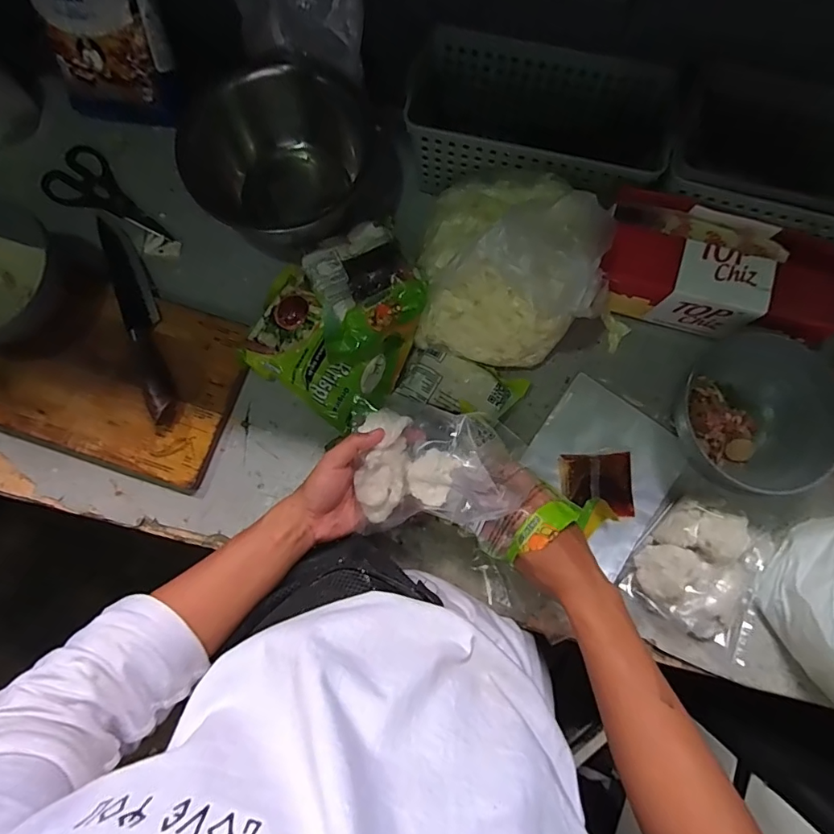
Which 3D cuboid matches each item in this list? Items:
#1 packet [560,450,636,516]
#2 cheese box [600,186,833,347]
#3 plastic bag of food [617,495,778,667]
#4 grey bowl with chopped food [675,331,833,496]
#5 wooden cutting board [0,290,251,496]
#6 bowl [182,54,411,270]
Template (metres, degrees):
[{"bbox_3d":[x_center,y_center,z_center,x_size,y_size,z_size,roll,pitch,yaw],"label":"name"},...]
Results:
[{"bbox_3d":[0.200,0.074,0.521,0.079,0.010,0.065,0,79,0],"label":"packet"},{"bbox_3d":[0.332,-0.158,0.522,0.256,0.074,0.117,12,79,2],"label":"cheese box"},{"bbox_3d":[0.305,0.162,0.490,0.128,0.034,0.129,36,81,7],"label":"plastic bag of food"},{"bbox_3d":[0.366,-0.004,0.510,0.144,0.073,0.154,0,79,0],"label":"grey bowl with chopped food"},{"bbox_3d":[-0.352,-0.050,0.544,0.284,0.021,0.200,17,79,3],"label":"wooden cutting board"},{"bbox_3d":[-0.135,-0.295,0.548,0.228,0.101,0.182,4,79,1],"label":"bowl"}]

